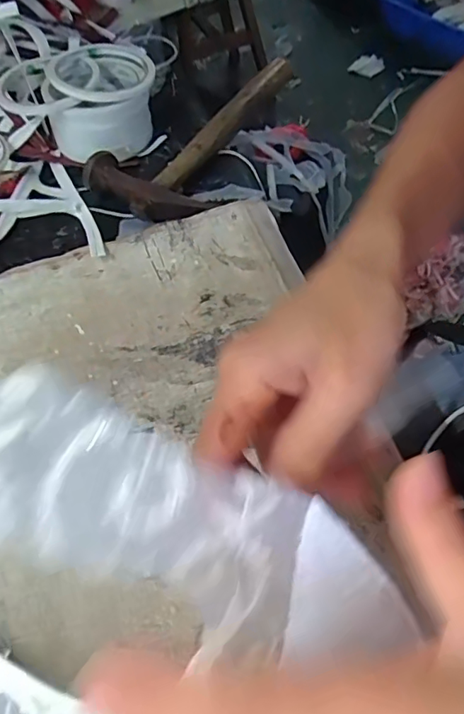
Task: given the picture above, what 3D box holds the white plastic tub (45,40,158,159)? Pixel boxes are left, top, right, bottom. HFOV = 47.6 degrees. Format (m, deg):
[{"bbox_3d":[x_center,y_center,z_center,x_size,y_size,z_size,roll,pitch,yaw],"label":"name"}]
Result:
[{"bbox_3d":[-0.119,-0.237,0.483,0.098,0.060,0.099,-3,56,5],"label":"white plastic tub"}]

